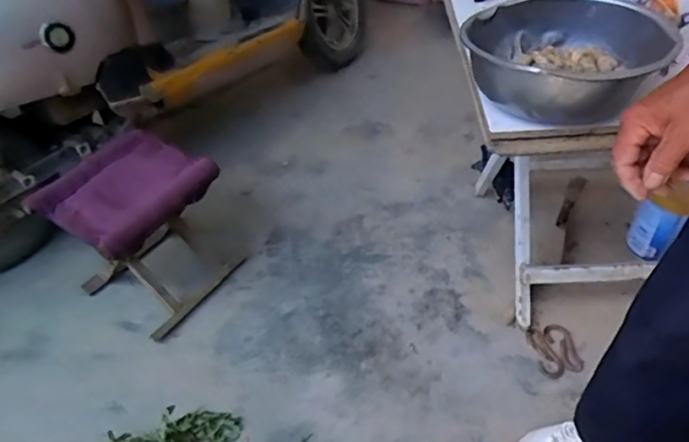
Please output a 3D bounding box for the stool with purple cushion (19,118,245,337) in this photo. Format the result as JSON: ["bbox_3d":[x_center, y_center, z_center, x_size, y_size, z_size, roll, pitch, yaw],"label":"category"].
[{"bbox_3d":[-0.442,0.007,1.139,0.320,0.279,0.283,24,51,27],"label":"stool with purple cushion"}]

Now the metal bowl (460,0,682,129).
[{"bbox_3d":[0.273,-0.217,0.683,0.221,0.090,0.231,-3,41,3],"label":"metal bowl"}]

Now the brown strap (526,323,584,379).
[{"bbox_3d":[0.401,0.246,1.003,0.081,0.006,0.108,-7,44,-2],"label":"brown strap"}]

